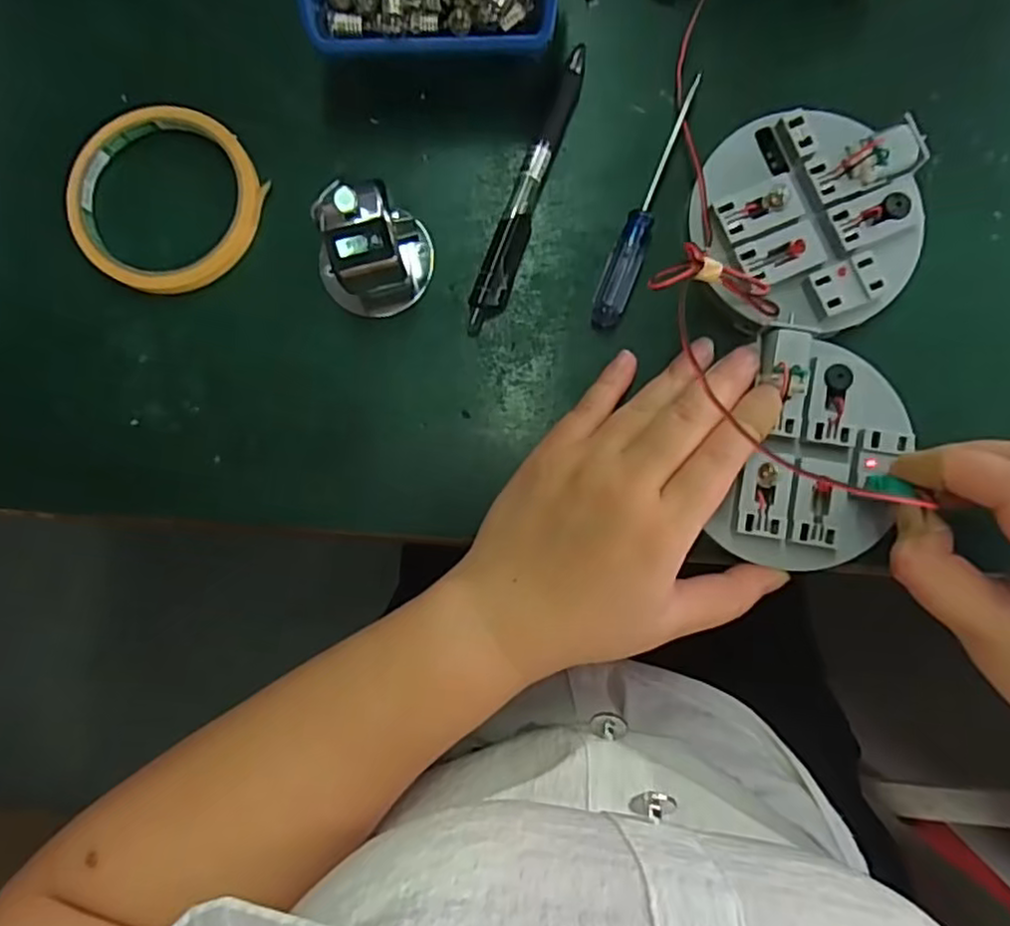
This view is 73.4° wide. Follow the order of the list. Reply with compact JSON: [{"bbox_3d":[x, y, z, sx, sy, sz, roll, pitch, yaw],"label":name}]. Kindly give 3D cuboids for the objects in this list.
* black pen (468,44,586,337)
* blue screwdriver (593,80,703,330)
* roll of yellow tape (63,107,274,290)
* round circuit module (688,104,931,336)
[{"bbox_3d":[0.010,-0.131,0.326,0.016,0.013,0.144,19,87,4],"label":"black pen"},{"bbox_3d":[0.068,-0.122,0.322,0.015,0.016,0.120,22,88,4],"label":"blue screwdriver"},{"bbox_3d":[-0.166,-0.129,0.330,0.088,0.009,0.089,0,85,3],"label":"roll of yellow tape"},{"bbox_3d":[0.138,-0.110,0.312,0.098,0.029,0.096,0,86,3],"label":"round circuit module"}]

